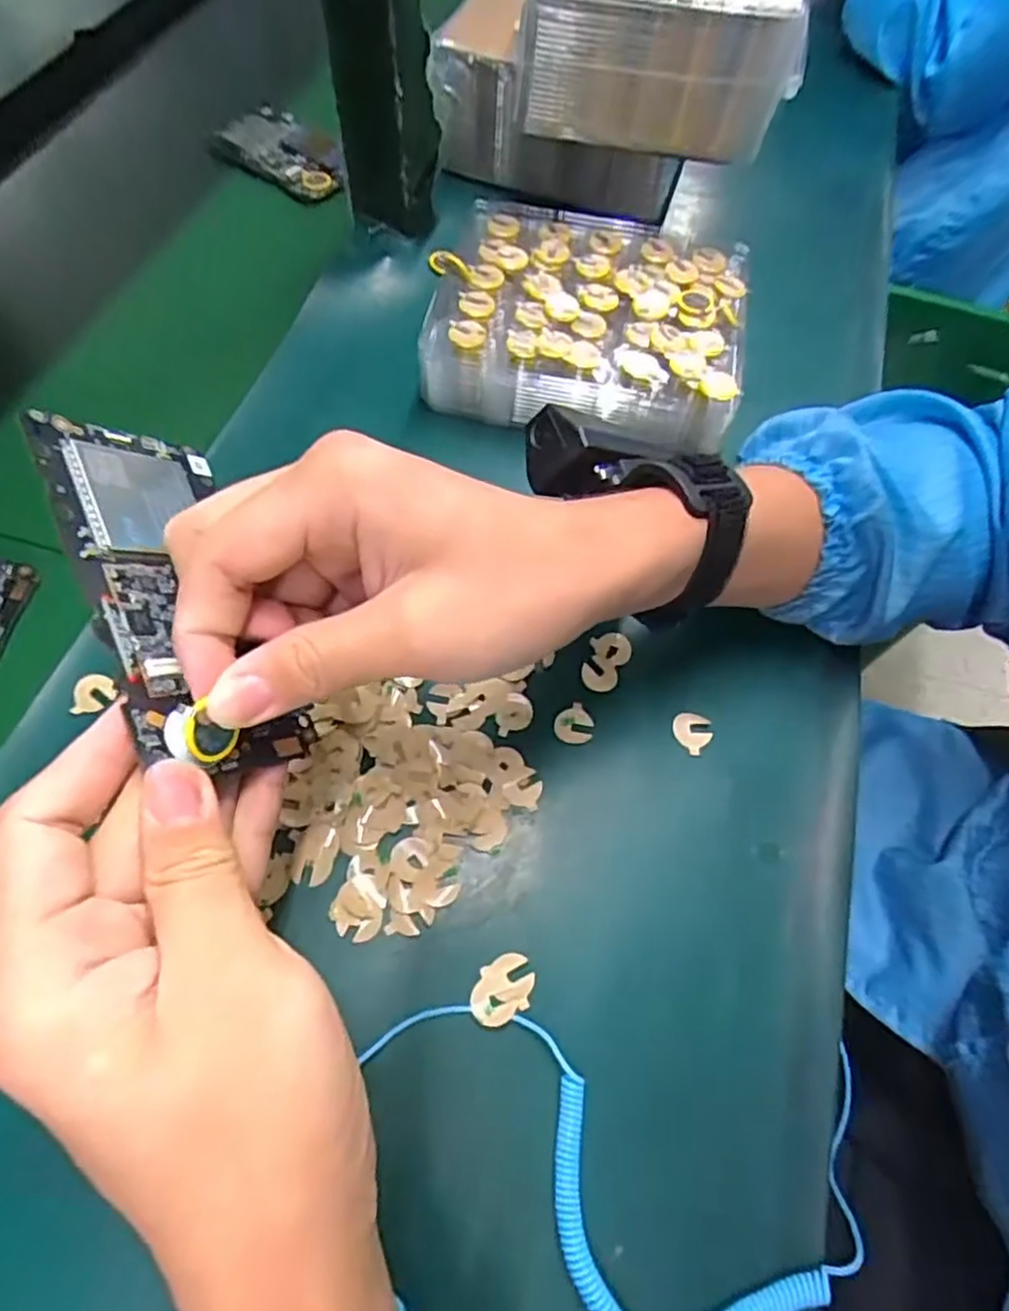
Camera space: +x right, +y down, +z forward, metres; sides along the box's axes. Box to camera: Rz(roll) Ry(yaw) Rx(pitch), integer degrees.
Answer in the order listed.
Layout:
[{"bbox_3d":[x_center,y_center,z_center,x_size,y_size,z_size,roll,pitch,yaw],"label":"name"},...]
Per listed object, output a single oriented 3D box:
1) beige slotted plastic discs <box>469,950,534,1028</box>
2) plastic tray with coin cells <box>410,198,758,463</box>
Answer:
[{"bbox_3d":[-0.001,0.126,0.264,0.026,0.004,0.020,-27,65,-14],"label":"beige slotted plastic discs"},{"bbox_3d":[0.045,-0.198,0.412,0.181,0.039,0.153,10,63,5],"label":"plastic tray with coin cells"}]

